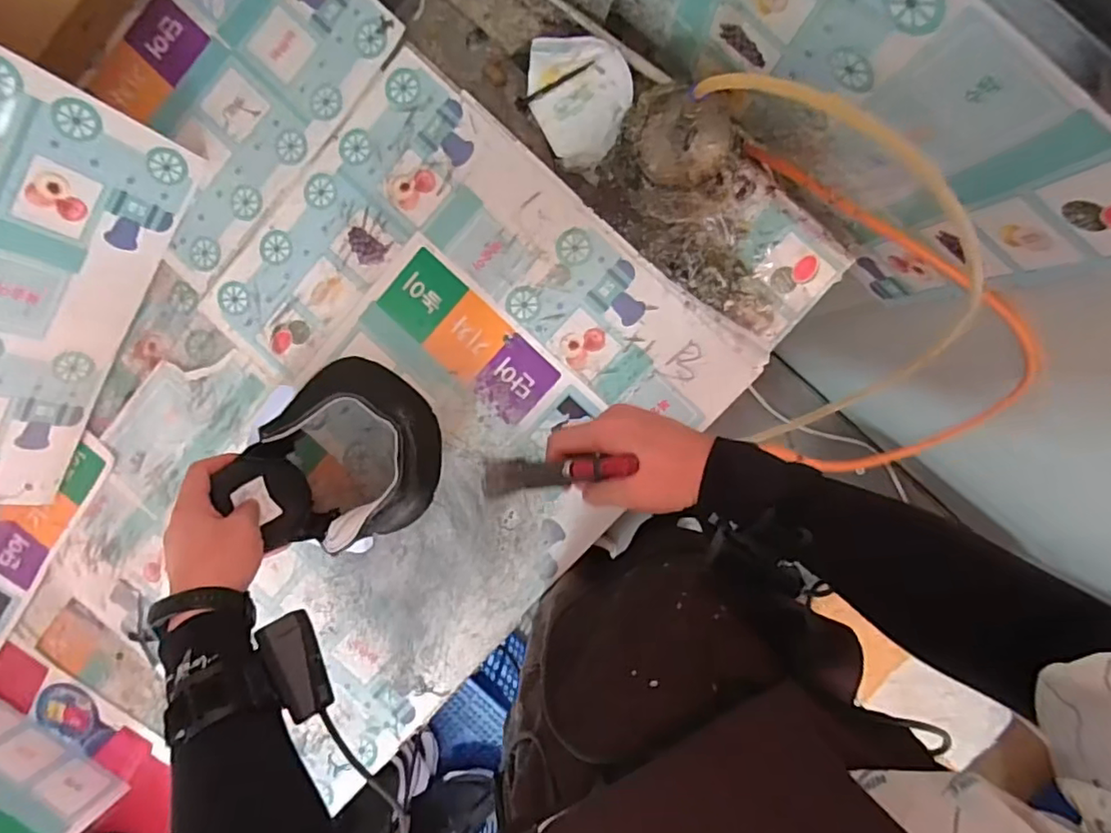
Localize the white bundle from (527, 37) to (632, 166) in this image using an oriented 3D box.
[{"bbox_3d":[0.025,-0.339,0.616,0.098,0.040,0.129,-29,91,8],"label":"white bundle"}]

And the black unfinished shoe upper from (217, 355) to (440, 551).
[{"bbox_3d":[-0.204,0.033,0.567,0.148,0.134,0.162,12,96,5],"label":"black unfinished shoe upper"}]

